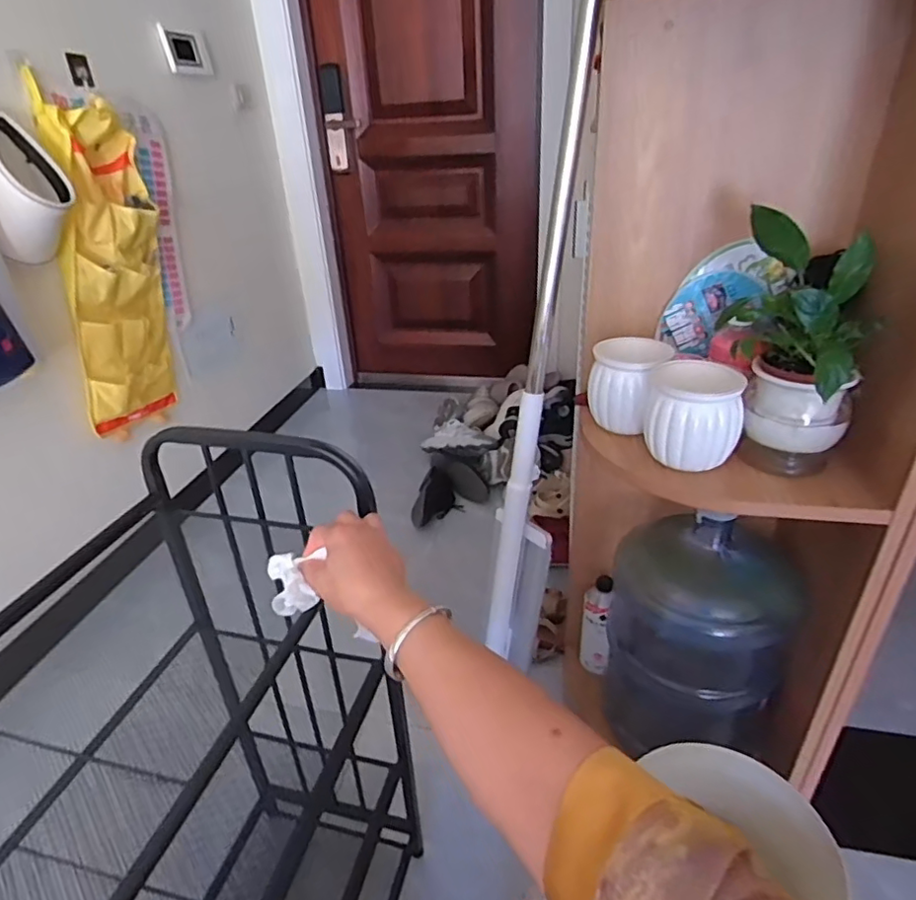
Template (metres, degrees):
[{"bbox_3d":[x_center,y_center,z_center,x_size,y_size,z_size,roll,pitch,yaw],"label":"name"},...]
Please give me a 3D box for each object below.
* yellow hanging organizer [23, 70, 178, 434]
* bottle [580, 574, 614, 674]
[{"bbox_3d":[-0.819,-0.434,1.422,0.084,0.770,0.335,4,18,10],"label":"yellow hanging organizer"},{"bbox_3d":[0.266,0.341,1.105,0.048,0.216,0.064,-8,30,-8],"label":"bottle"}]

